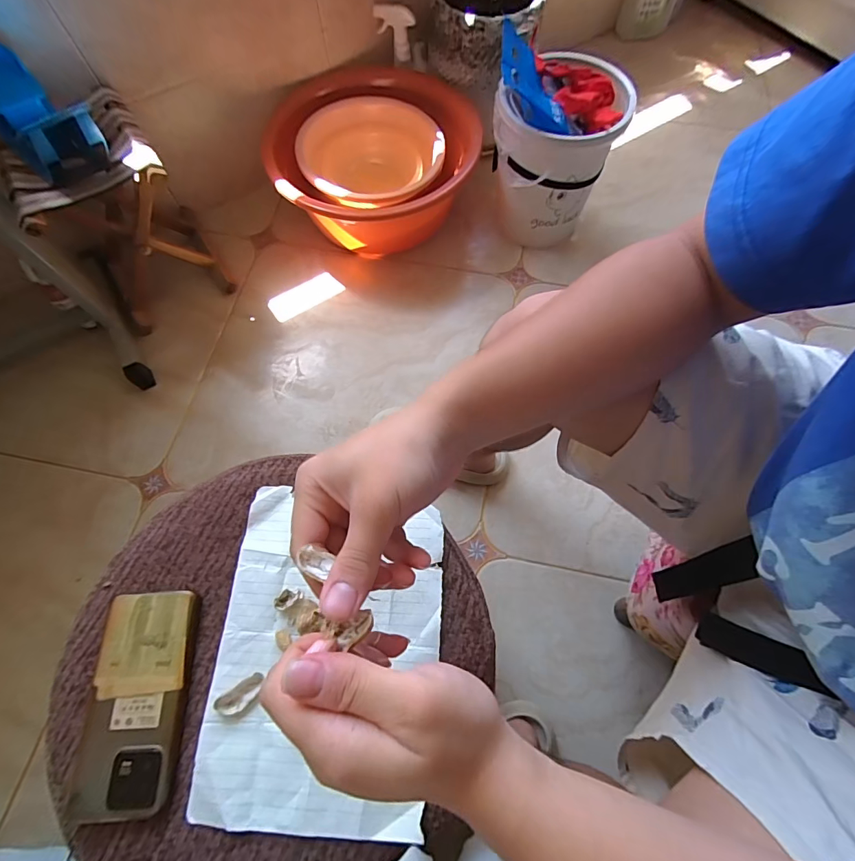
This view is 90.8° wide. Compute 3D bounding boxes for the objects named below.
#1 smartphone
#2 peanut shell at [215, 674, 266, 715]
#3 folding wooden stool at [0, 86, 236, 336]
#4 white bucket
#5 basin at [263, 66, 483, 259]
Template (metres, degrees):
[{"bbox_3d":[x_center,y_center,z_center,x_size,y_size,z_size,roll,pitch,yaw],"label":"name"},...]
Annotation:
[{"bbox_3d":[-0.231,0.210,0.333,0.072,0.009,0.152,-2,69,0],"label":"smartphone"},{"bbox_3d":[-0.148,0.210,0.335,0.039,0.005,0.015,-33,72,-11],"label":"peanut shell"},{"bbox_3d":[-0.605,-0.422,0.847,0.235,0.292,0.275,-32,72,-12],"label":"folding wooden stool"},{"bbox_3d":[0.257,-0.596,0.909,0.249,0.315,0.247,6,69,2],"label":"white bucket"},{"bbox_3d":[-0.131,-0.589,0.968,0.420,0.198,0.412,0,69,0],"label":"basin"}]

